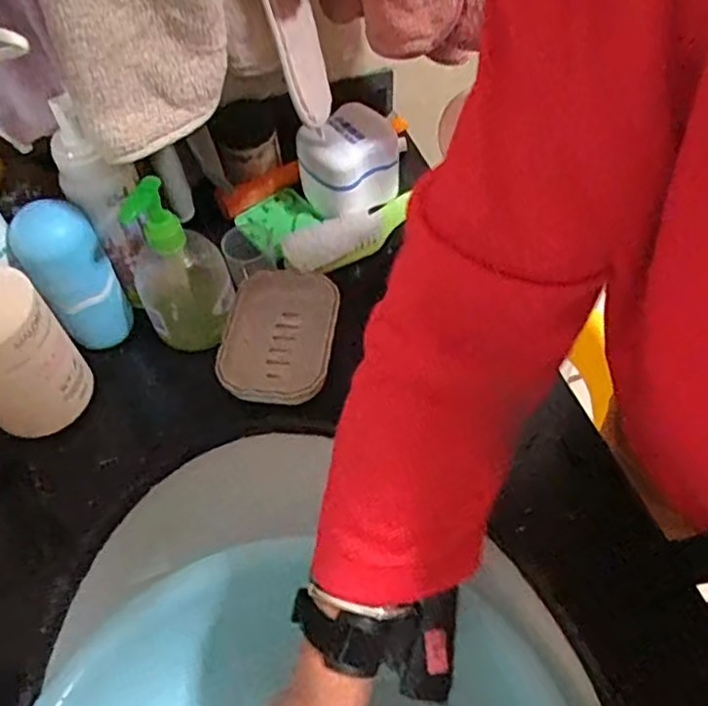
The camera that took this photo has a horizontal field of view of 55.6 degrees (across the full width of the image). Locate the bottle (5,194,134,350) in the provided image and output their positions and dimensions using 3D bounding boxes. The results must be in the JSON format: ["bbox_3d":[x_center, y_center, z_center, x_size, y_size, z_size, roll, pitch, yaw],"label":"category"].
[{"bbox_3d":[-0.209,-0.057,0.503,0.053,0.120,0.042,-36,61,-19],"label":"bottle"}]

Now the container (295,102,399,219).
[{"bbox_3d":[-0.003,-0.167,0.587,0.085,0.068,0.067,-23,57,-12],"label":"container"}]

